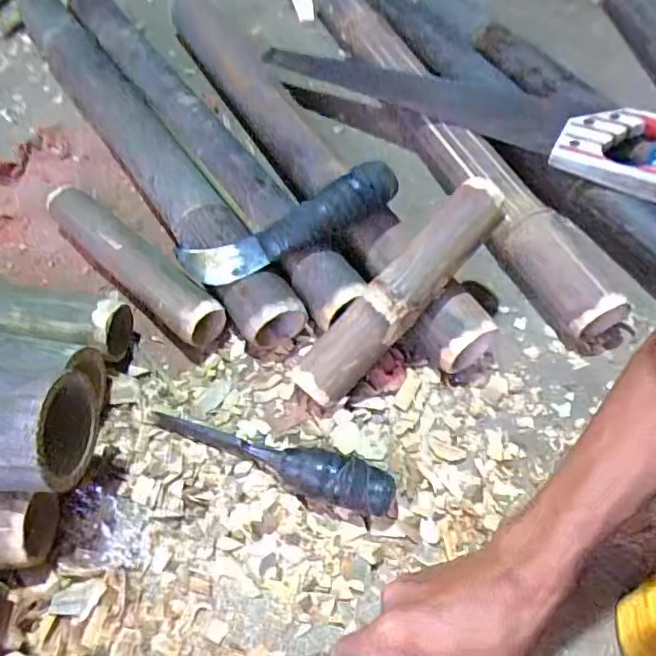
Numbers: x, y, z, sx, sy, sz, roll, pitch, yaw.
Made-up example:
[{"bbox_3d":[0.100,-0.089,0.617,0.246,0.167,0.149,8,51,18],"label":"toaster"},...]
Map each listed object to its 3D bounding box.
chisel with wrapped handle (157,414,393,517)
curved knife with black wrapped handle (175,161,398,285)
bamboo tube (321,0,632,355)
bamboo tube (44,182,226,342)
[{"bbox_3d":[-0.046,0.102,0.443,0.198,0.036,0.034,18,55,7],"label":"chisel with wrapped handle"},{"bbox_3d":[-0.033,-0.095,0.511,0.210,0.036,0.054,-27,60,-2],"label":"curved knife with black wrapped handle"},{"bbox_3d":[0.131,-0.250,0.693,0.085,0.068,0.659,-18,59,-17],"label":"bamboo tube"},{"bbox_3d":[-0.188,-0.063,0.541,0.233,0.049,0.049,38,60,19],"label":"bamboo tube"}]

